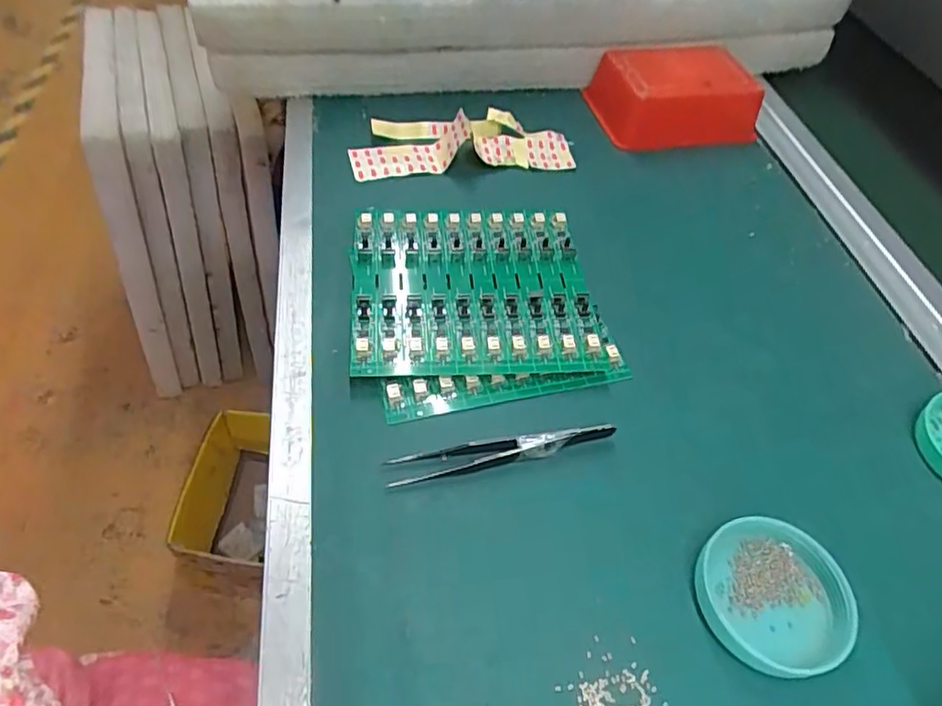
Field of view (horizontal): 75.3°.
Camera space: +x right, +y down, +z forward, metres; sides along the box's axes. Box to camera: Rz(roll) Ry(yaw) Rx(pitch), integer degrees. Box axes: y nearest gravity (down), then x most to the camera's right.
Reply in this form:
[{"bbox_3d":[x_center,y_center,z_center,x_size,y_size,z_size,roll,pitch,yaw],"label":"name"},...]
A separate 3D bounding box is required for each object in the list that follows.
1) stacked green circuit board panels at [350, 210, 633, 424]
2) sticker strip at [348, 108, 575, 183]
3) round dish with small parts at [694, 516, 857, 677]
[{"bbox_3d":[0.005,-0.033,0.363,0.145,0.020,0.143,-5,52,-9],"label":"stacked green circuit board panels"},{"bbox_3d":[-0.007,-0.165,0.473,0.171,0.028,0.058,-8,53,-11],"label":"sticker strip"},{"bbox_3d":[0.134,0.106,0.270,0.062,0.017,0.062,3,51,-3],"label":"round dish with small parts"}]

